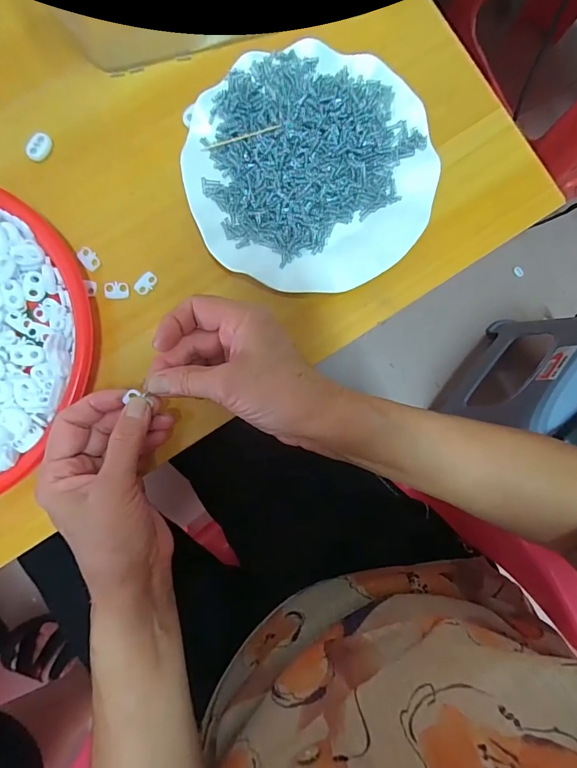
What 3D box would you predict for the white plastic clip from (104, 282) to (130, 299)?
[{"bbox_3d":[-0.131,-0.071,0.304,0.018,0.004,0.012,-2,88,-2],"label":"white plastic clip"}]

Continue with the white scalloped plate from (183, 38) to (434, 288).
[{"bbox_3d":[0.017,-0.158,0.295,0.176,0.026,0.172,0,88,-2],"label":"white scalloped plate"}]

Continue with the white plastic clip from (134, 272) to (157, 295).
[{"bbox_3d":[-0.109,-0.077,0.304,0.012,0.004,0.019,44,87,0],"label":"white plastic clip"}]

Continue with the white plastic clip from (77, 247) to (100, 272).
[{"bbox_3d":[-0.151,-0.095,0.302,0.017,0.004,0.012,43,87,0],"label":"white plastic clip"}]

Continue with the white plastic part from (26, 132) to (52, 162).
[{"bbox_3d":[-0.188,-0.179,0.299,0.013,0.008,0.021,25,88,-1],"label":"white plastic part"}]

